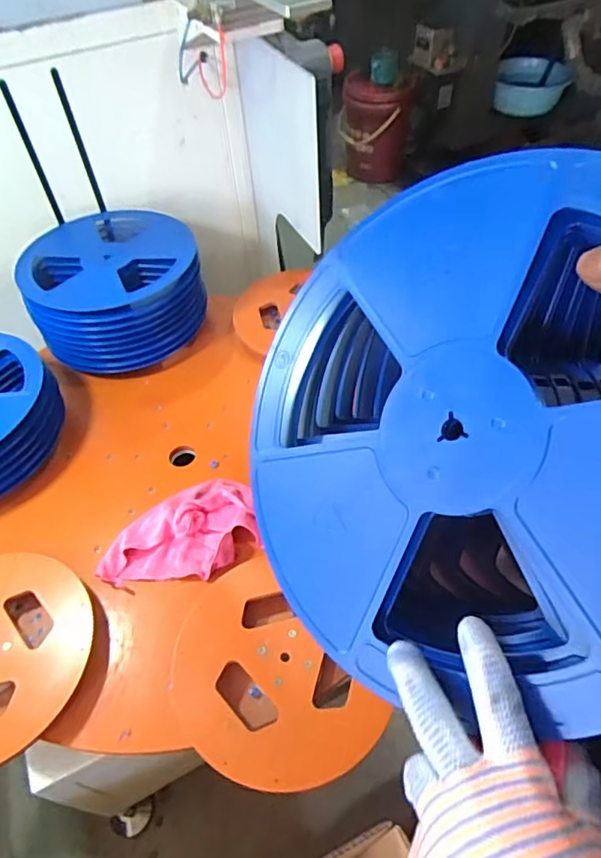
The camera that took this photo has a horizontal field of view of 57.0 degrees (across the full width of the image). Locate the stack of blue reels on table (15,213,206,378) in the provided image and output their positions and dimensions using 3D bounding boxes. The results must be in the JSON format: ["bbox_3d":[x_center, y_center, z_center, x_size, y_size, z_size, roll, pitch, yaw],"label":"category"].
[{"bbox_3d":[-0.350,-0.277,1.085,0.299,0.165,0.308,-12,51,-7],"label":"stack of blue reels on table"}]

